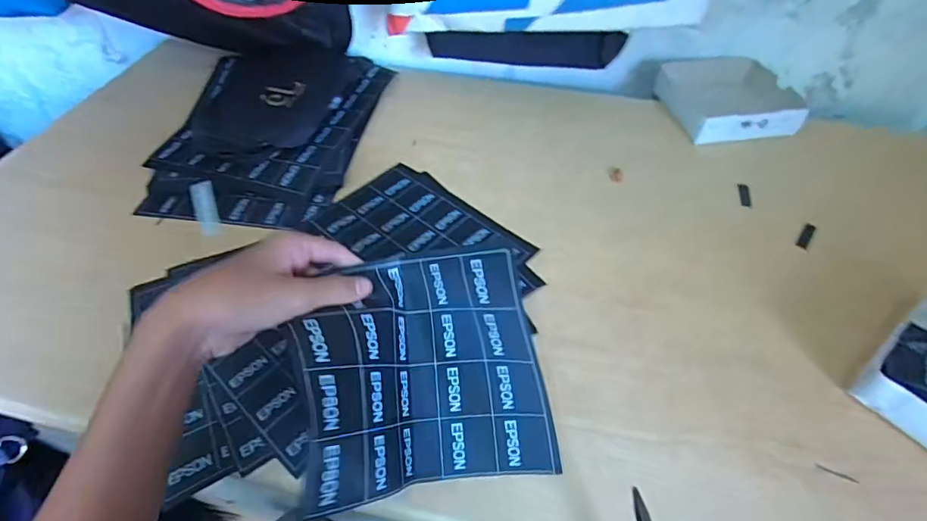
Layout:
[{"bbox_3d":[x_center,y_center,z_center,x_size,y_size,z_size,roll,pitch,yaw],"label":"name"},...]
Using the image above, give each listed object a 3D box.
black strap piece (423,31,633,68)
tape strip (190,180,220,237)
[{"bbox_3d":[0.075,-0.277,0.622,0.250,0.052,0.033,7,52,8],"label":"black strap piece"},{"bbox_3d":[-0.280,-0.057,0.519,0.023,0.008,0.082,-17,52,-14],"label":"tape strip"}]

